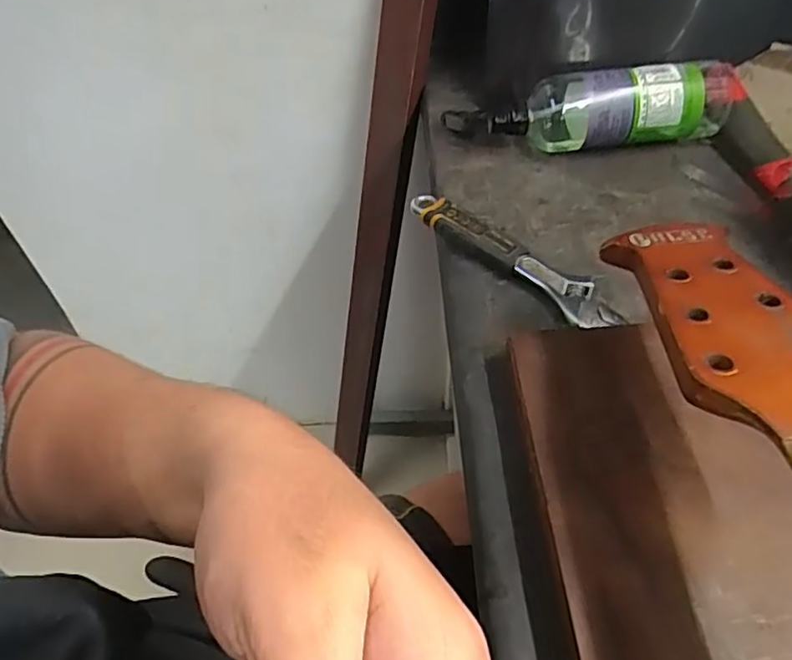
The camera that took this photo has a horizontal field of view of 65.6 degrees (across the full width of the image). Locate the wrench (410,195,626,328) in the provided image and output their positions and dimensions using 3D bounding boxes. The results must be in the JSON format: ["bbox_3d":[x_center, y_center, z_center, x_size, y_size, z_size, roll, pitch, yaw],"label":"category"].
[{"bbox_3d":[0.084,-0.057,0.470,0.033,0.020,0.189,-37,57,-24],"label":"wrench"}]

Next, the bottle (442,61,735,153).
[{"bbox_3d":[0.178,-0.199,0.553,0.254,0.065,0.064,0,50,5],"label":"bottle"}]

